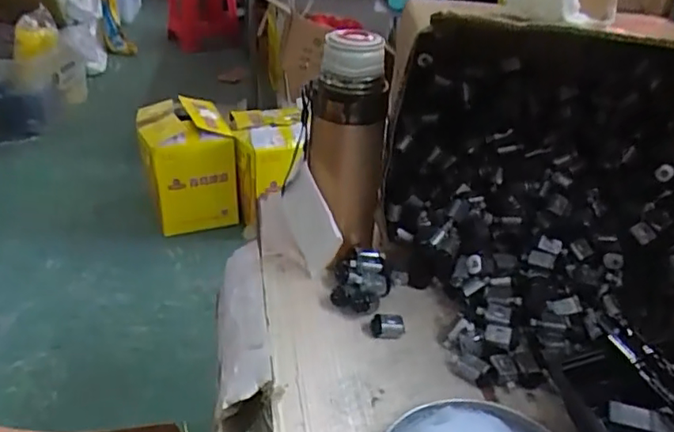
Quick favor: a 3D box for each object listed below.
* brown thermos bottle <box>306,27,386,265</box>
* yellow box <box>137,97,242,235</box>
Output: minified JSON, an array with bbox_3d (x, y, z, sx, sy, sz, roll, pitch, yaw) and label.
[{"bbox_3d":[0.006,-0.045,0.524,0.067,0.218,0.070,6,32,3],"label":"brown thermos bottle"},{"bbox_3d":[-0.460,-0.150,1.804,0.252,0.307,0.307,-11,35,-22],"label":"yellow box"}]

